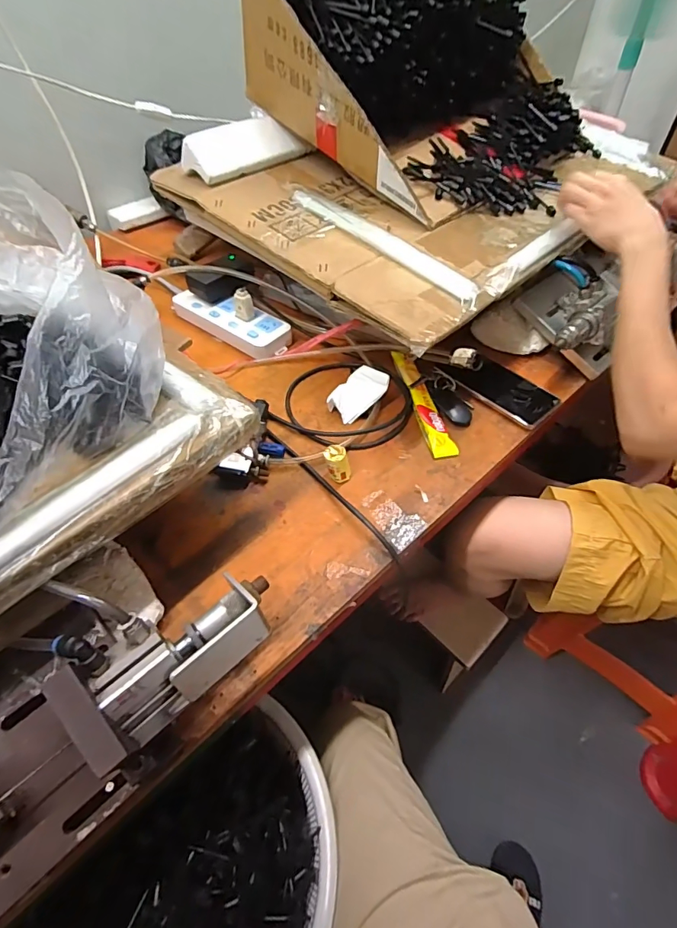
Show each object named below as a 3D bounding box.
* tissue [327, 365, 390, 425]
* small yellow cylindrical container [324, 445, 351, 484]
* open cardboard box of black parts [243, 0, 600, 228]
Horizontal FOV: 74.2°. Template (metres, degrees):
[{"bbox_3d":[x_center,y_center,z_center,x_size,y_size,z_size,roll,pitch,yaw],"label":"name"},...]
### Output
[{"bbox_3d":[0.024,-0.093,0.584,0.075,0.037,0.048,-30,56,-21],"label":"tissue"},{"bbox_3d":[-0.001,0.000,0.511,0.027,0.035,0.029,-1,51,1],"label":"small yellow cylindrical container"},{"bbox_3d":[0.157,-0.601,0.668,0.445,0.265,0.434,-33,57,-23],"label":"open cardboard box of black parts"}]

